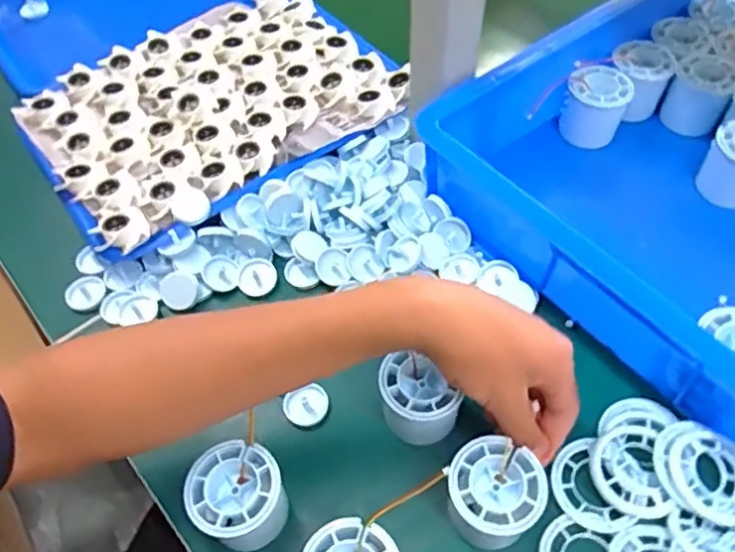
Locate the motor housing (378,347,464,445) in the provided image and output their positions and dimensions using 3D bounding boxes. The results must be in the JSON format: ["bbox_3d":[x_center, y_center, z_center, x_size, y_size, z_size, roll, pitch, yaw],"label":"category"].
[{"bbox_3d":[0.032,0.084,0.420,0.044,0.052,0.052,-27,57,-16],"label":"motor housing"}]

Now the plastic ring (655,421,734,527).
[{"bbox_3d":[0.213,0.123,0.391,0.061,0.012,0.055,14,56,12],"label":"plastic ring"}]

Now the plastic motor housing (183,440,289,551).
[{"bbox_3d":[-0.079,0.141,0.392,0.051,0.065,0.053,-1,54,2],"label":"plastic motor housing"}]

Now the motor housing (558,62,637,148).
[{"bbox_3d":[0.208,-0.156,0.574,0.053,0.058,0.053,-1,54,2],"label":"motor housing"}]

